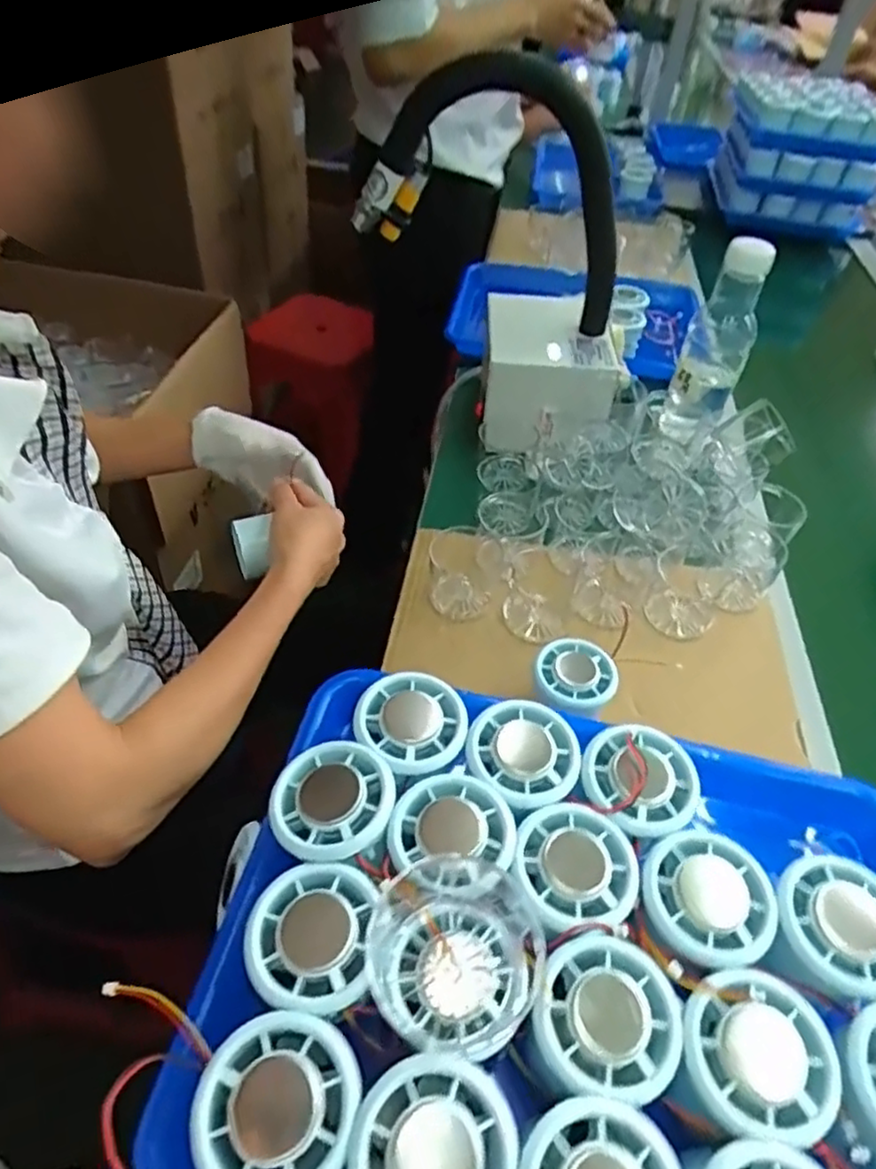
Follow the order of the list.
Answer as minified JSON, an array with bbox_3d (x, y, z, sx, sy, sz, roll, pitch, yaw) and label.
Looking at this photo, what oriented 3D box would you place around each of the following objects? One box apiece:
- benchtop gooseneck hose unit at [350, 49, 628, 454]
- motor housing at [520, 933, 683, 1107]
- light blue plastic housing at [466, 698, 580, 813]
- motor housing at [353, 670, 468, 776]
[{"bbox_3d":[0.073,-0.313,0.674,0.266,0.303,0.160,33,52,26],"label":"benchtop gooseneck hose unit"},{"bbox_3d":[0.065,0.181,0.281,0.059,0.037,0.054,2,45,-2],"label":"motor housing"},{"bbox_3d":[0.042,0.085,0.345,0.053,0.017,0.055,2,45,-2],"label":"light blue plastic housing"},{"bbox_3d":[-0.014,0.074,0.355,0.055,0.023,0.053,2,45,-2],"label":"motor housing"}]

